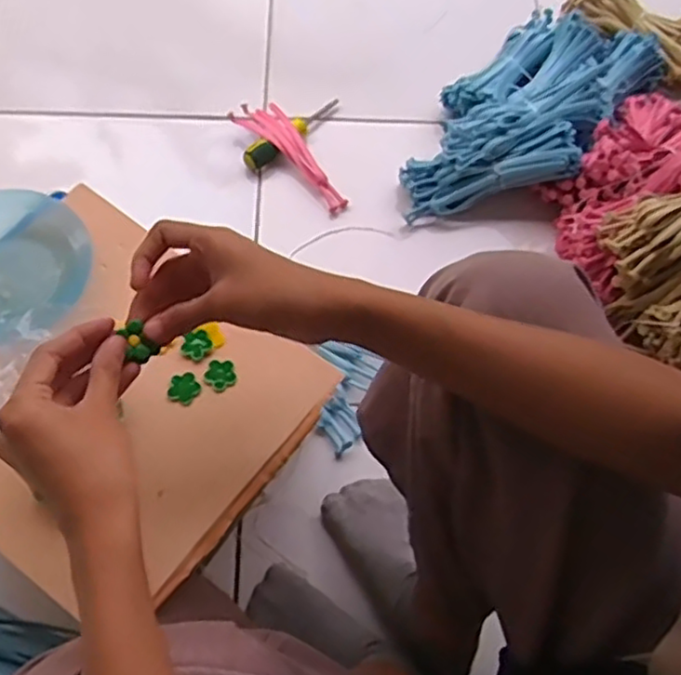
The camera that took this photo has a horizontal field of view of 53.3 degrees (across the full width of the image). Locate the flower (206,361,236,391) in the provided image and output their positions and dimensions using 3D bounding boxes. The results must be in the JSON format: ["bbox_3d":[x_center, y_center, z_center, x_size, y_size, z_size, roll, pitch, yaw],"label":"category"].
[{"bbox_3d":[-0.089,0.027,0.501,0.022,0.004,0.023,1,67,-2],"label":"flower"}]

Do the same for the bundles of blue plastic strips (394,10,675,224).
[{"bbox_3d":[0.245,-0.292,0.873,0.196,0.109,0.393,36,70,13],"label":"bundles of blue plastic strips"}]

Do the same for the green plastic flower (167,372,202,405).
[{"bbox_3d":[-0.115,0.037,0.497,0.022,0.004,0.023,1,67,-2],"label":"green plastic flower"}]

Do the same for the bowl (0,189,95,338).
[{"bbox_3d":[-0.260,-0.056,0.519,0.130,0.039,0.110,-32,72,-15],"label":"bowl"}]

